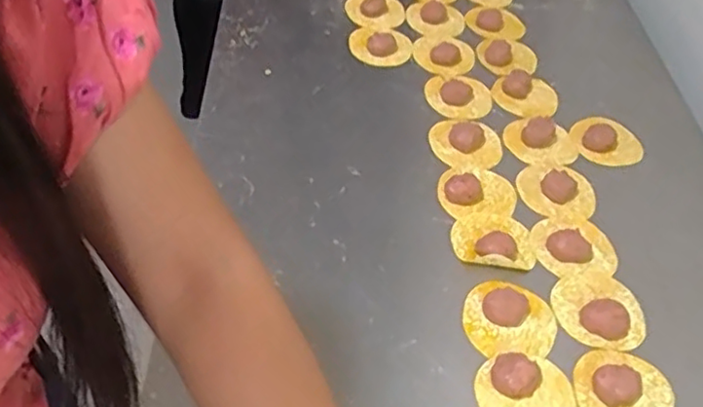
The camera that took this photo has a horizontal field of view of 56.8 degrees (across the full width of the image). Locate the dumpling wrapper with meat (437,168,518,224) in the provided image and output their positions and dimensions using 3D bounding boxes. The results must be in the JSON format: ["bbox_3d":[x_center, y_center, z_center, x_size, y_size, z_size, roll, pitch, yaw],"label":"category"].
[{"bbox_3d":[0.134,-0.013,0.681,0.082,0.019,0.071,1,49,-4],"label":"dumpling wrapper with meat"}]

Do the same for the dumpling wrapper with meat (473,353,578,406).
[{"bbox_3d":[0.145,0.154,0.530,0.080,0.018,0.068,-4,49,-9],"label":"dumpling wrapper with meat"}]

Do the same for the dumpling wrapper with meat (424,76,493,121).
[{"bbox_3d":[0.131,-0.132,0.791,0.082,0.016,0.083,12,49,6],"label":"dumpling wrapper with meat"}]

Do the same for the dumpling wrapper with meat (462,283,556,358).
[{"bbox_3d":[0.143,0.099,0.580,0.083,0.018,0.072,0,49,-5],"label":"dumpling wrapper with meat"}]

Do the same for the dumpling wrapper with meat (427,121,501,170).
[{"bbox_3d":[0.129,-0.067,0.736,0.082,0.009,0.081,2,48,-3],"label":"dumpling wrapper with meat"}]

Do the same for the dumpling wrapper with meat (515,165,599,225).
[{"bbox_3d":[0.221,-0.017,0.694,0.082,0.015,0.078,2,48,-3],"label":"dumpling wrapper with meat"}]

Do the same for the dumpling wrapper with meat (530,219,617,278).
[{"bbox_3d":[0.223,0.040,0.643,0.084,0.020,0.065,11,49,5],"label":"dumpling wrapper with meat"}]

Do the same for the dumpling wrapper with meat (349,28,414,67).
[{"bbox_3d":[0.038,-0.205,0.846,0.082,0.017,0.064,8,48,2],"label":"dumpling wrapper with meat"}]

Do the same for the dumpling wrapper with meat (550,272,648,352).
[{"bbox_3d":[0.231,0.094,0.599,0.085,0.021,0.085,2,48,-3],"label":"dumpling wrapper with meat"}]

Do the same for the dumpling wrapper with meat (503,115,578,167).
[{"bbox_3d":[0.221,-0.072,0.744,0.084,0.018,0.071,9,48,3],"label":"dumpling wrapper with meat"}]

